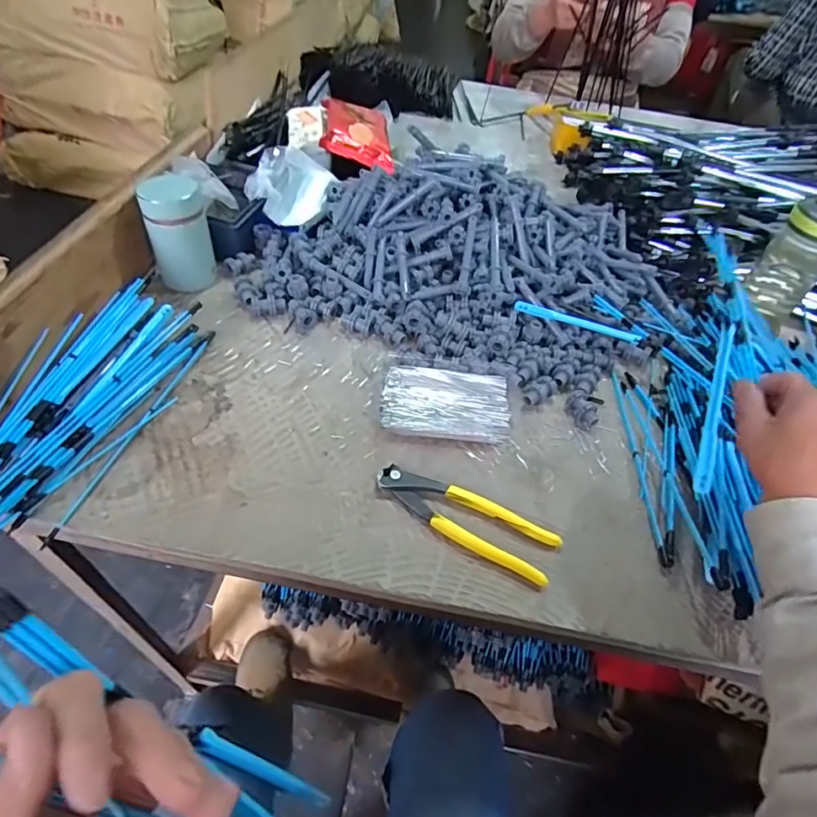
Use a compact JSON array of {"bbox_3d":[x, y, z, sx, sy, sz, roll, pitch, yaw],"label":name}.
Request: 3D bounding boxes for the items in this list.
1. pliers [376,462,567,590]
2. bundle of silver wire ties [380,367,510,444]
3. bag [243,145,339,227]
[{"bbox_3d":[0.048,0.096,0.447,0.163,0.017,0.047,25,51,14],"label":"pliers"},{"bbox_3d":[0.039,-0.007,0.529,0.128,0.018,0.079,7,49,-1],"label":"bundle of silver wire ties"},{"bbox_3d":[-0.152,-0.287,0.666,0.089,0.058,0.112,14,49,5],"label":"bag"}]

